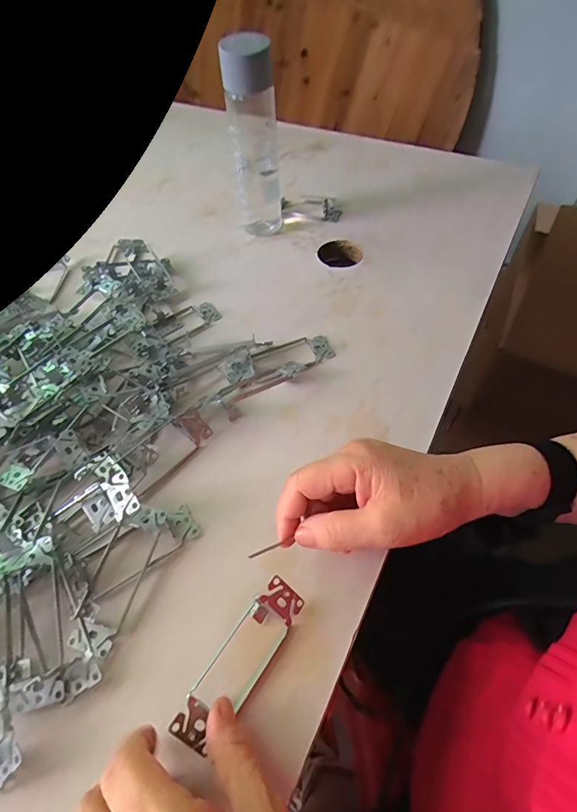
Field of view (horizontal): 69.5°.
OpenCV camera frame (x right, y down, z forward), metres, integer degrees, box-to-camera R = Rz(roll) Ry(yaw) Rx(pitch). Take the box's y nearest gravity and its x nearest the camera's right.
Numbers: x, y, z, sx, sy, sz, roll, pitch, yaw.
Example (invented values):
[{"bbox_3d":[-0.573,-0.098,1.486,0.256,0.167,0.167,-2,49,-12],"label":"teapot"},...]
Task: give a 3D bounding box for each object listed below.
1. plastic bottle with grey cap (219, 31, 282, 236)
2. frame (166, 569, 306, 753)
[{"bbox_3d":[-0.041,-0.324,0.515,0.060,0.204,0.059,0,54,1],"label":"plastic bottle with grey cap"},{"bbox_3d":[-0.030,0.165,0.273,0.031,0.022,0.106,30,58,20],"label":"frame"}]

